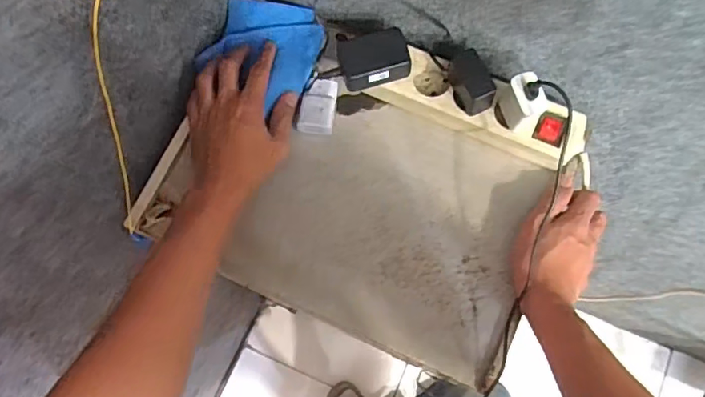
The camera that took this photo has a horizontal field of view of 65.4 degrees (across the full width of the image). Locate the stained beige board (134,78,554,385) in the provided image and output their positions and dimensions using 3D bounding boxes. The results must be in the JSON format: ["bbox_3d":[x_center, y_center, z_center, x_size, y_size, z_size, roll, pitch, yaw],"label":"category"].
[{"bbox_3d":[-0.007,0.004,0.563,0.378,0.019,0.234,23,76,7],"label":"stained beige board"}]

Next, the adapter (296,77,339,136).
[{"bbox_3d":[-0.037,-0.099,0.584,0.037,0.018,0.059,8,75,3],"label":"adapter"}]

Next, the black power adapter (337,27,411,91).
[{"bbox_3d":[0.023,-0.141,0.548,0.069,0.024,0.049,-16,75,-3],"label":"black power adapter"}]

